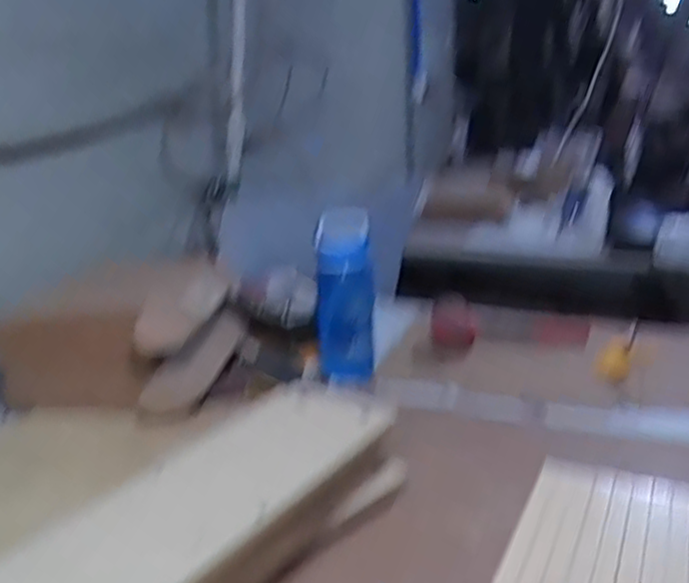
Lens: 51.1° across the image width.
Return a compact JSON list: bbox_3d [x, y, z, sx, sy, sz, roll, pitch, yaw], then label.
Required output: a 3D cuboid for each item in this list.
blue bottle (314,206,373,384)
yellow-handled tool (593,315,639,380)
[{"bbox_3d":[0.001,0.013,1.320,0.105,0.285,0.123,-2,15,1],"label":"blue bottle"},{"bbox_3d":[0.511,0.103,1.322,0.053,0.035,0.151,11,48,40],"label":"yellow-handled tool"}]

